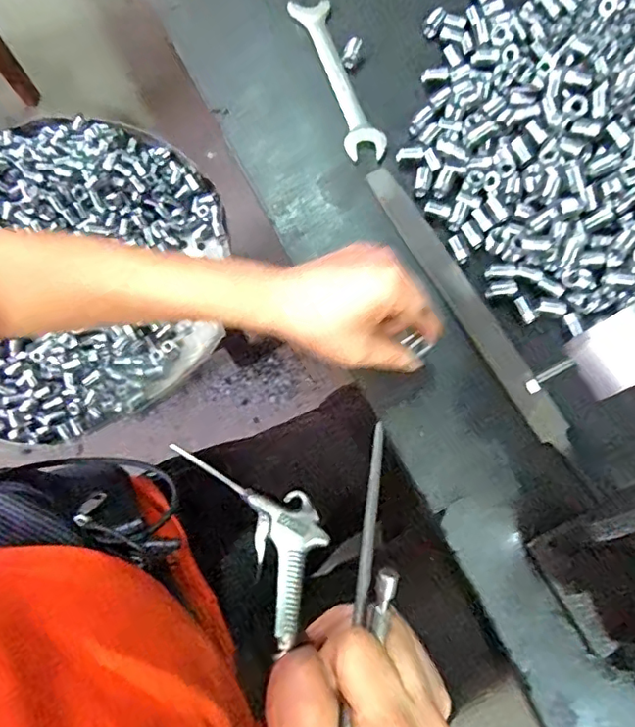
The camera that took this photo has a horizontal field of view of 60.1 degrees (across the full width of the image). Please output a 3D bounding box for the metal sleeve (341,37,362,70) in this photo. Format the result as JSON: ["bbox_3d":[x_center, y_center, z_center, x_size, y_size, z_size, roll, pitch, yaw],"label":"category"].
[{"bbox_3d":[0.030,-0.271,0.478,0.012,0.012,0.028,16,76,4],"label":"metal sleeve"}]

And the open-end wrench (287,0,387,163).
[{"bbox_3d":[0.017,-0.247,0.473,0.034,0.007,0.168,-17,76,-6],"label":"open-end wrench"}]

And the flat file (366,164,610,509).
[{"bbox_3d":[0.118,-0.036,0.414,0.026,0.012,0.288,-29,78,-9],"label":"flat file"}]

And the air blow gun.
[{"bbox_3d":[-0.053,0.139,0.495,0.085,0.022,0.197,-39,65,-9],"label":"air blow gun"}]

